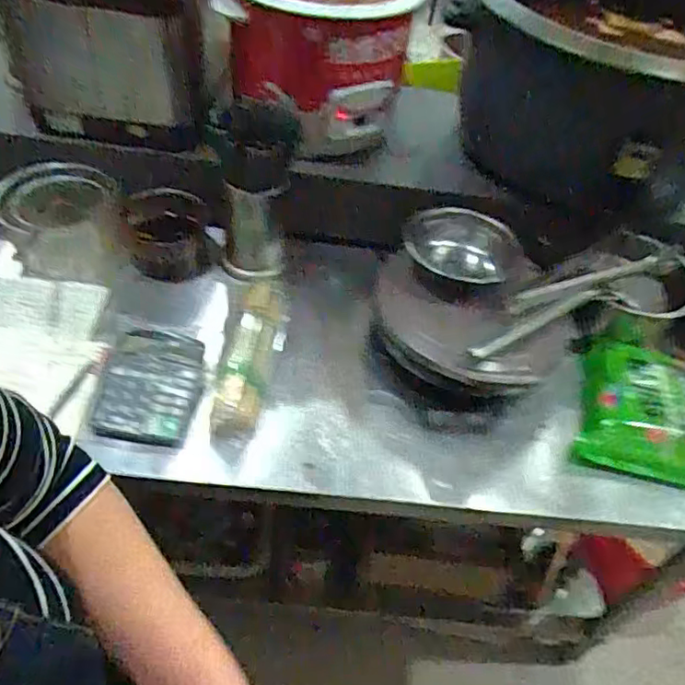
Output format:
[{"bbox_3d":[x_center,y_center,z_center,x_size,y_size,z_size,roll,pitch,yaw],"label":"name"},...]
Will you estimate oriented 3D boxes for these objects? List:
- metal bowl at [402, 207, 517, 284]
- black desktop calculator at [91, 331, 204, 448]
[{"bbox_3d":[0.180,-0.142,0.902,0.166,0.061,0.166,3,50,-3],"label":"metal bowl"},{"bbox_3d":[-0.249,0.060,0.765,0.125,0.040,0.146,6,50,-1],"label":"black desktop calculator"}]

